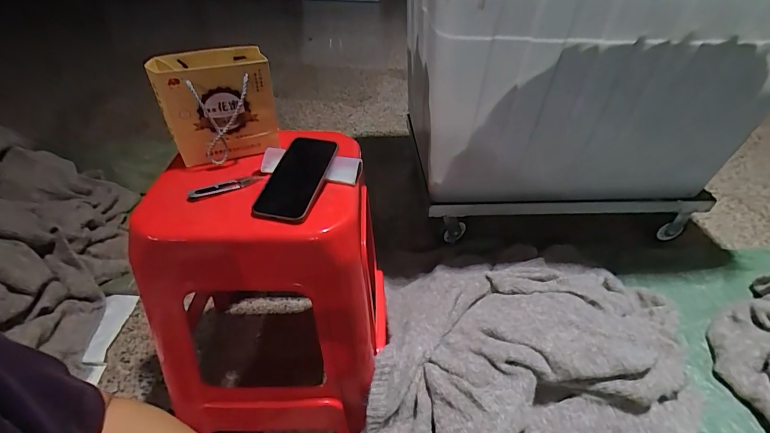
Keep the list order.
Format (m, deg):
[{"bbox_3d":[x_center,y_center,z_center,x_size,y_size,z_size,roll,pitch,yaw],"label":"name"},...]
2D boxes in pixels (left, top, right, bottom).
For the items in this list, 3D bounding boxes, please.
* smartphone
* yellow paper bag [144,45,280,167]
[{"bbox_3d":[-0.127,-0.058,0.579,0.089,0.012,0.164,4,50,21],"label":"smartphone"},{"bbox_3d":[-0.261,-0.175,0.627,0.155,0.149,0.100,-16,42,-21],"label":"yellow paper bag"}]

